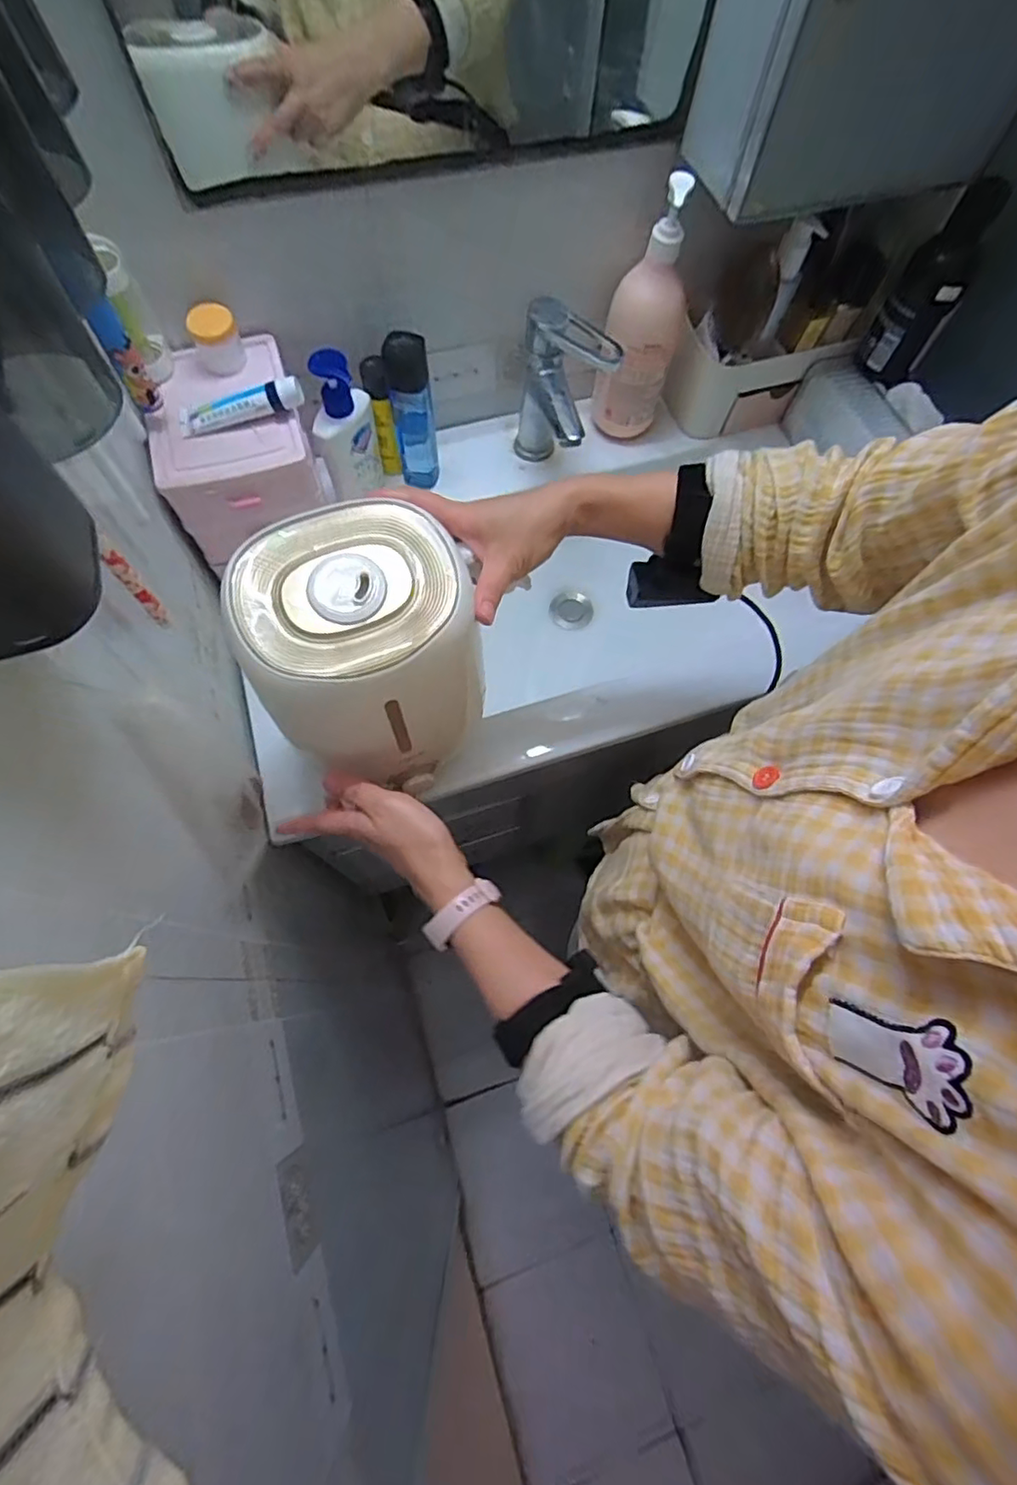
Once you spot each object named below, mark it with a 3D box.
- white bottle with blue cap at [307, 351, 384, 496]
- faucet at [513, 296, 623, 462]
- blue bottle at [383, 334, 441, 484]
[{"bbox_3d":[-0.170,-0.331,0.638,0.037,0.153,0.069,26,69,8],"label":"white bottle with blue cap"},{"bbox_3d":[0.064,-0.367,0.663,0.067,0.164,0.120,-26,71,-12],"label":"faucet"},{"bbox_3d":[-0.104,-0.358,0.655,0.045,0.162,0.034,-16,69,-9],"label":"blue bottle"}]

